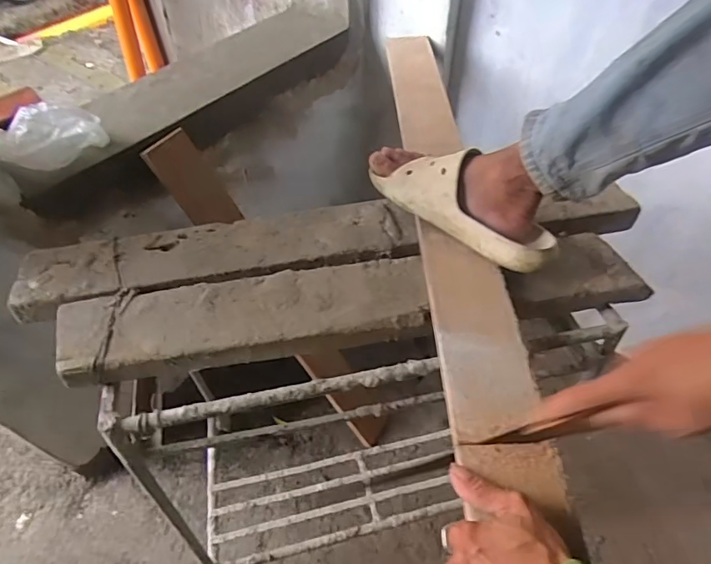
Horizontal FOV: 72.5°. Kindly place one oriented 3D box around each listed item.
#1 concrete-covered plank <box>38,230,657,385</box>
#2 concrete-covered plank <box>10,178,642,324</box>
[{"bbox_3d":[0.003,0.018,0.588,0.673,0.039,0.108,-9,49,-4],"label":"concrete-covered plank"},{"bbox_3d":[-0.026,-0.066,0.664,0.805,0.042,0.110,-10,49,-5],"label":"concrete-covered plank"}]

